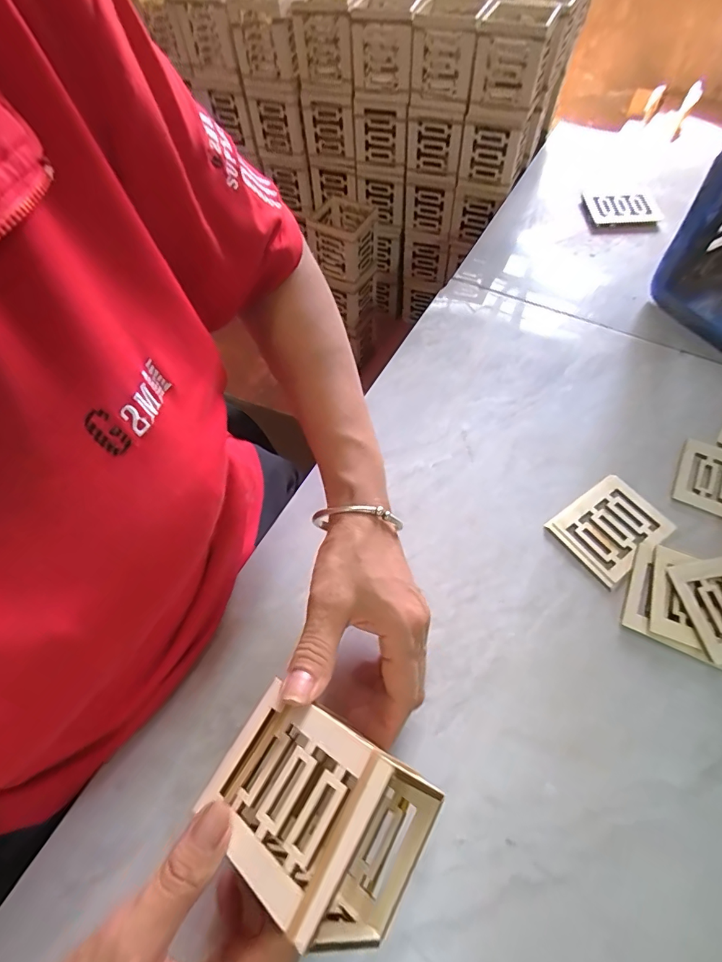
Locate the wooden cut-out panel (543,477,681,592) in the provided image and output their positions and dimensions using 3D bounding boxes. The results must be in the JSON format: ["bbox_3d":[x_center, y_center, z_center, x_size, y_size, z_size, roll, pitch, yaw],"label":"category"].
[{"bbox_3d":[0.197,0.036,0.363,0.078,0.004,0.062,-33,62,-16],"label":"wooden cut-out panel"}]

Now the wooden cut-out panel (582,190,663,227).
[{"bbox_3d":[0.315,-0.332,0.560,0.078,0.015,0.070,-9,59,-3],"label":"wooden cut-out panel"}]

